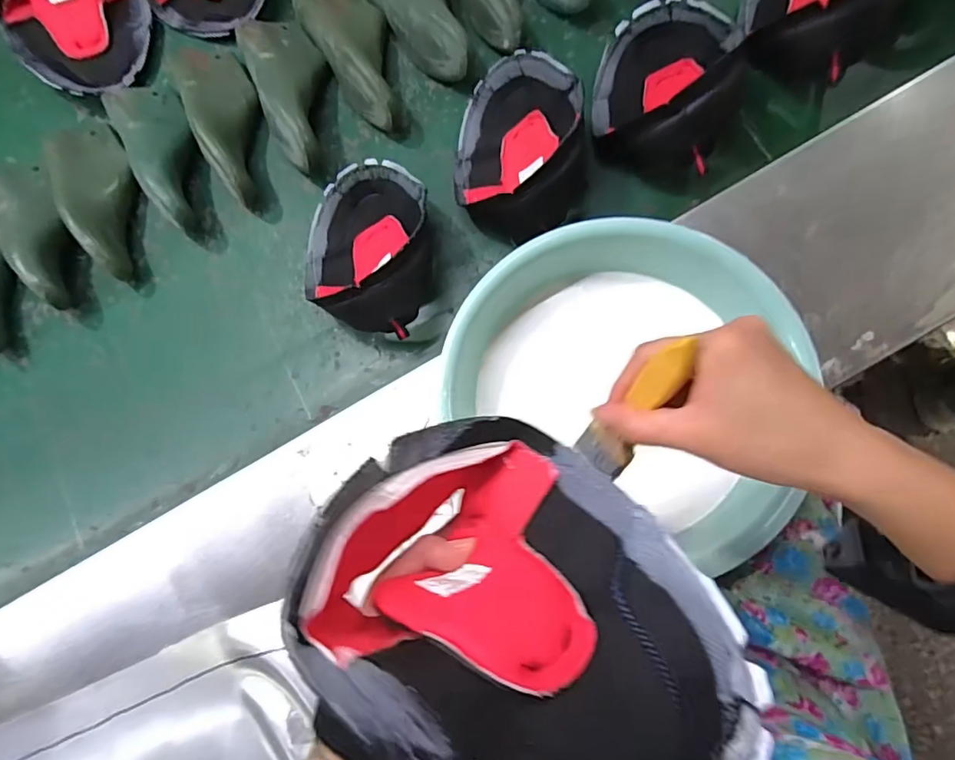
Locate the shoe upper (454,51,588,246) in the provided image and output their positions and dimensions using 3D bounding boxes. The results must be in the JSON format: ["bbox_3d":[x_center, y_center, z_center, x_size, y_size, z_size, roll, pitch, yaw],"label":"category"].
[{"bbox_3d":[0.045,-0.272,0.592,0.148,0.086,0.219,-3,79,5],"label":"shoe upper"}]

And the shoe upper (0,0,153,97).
[{"bbox_3d":[-0.517,-0.467,0.688,0.189,0.047,0.181,30,88,10],"label":"shoe upper"}]

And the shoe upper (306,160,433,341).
[{"bbox_3d":[-0.127,-0.154,0.588,0.163,0.096,0.207,12,81,8],"label":"shoe upper"}]

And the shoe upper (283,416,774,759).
[{"bbox_3d":[0.023,0.112,0.263,0.202,0.085,0.180,21,43,15],"label":"shoe upper"}]

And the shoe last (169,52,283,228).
[{"bbox_3d":[-0.304,-0.315,0.643,0.088,0.067,0.222,-26,78,1],"label":"shoe last"}]

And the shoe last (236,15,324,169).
[{"bbox_3d":[-0.229,-0.355,0.645,0.093,0.056,0.212,-19,78,1],"label":"shoe last"}]

